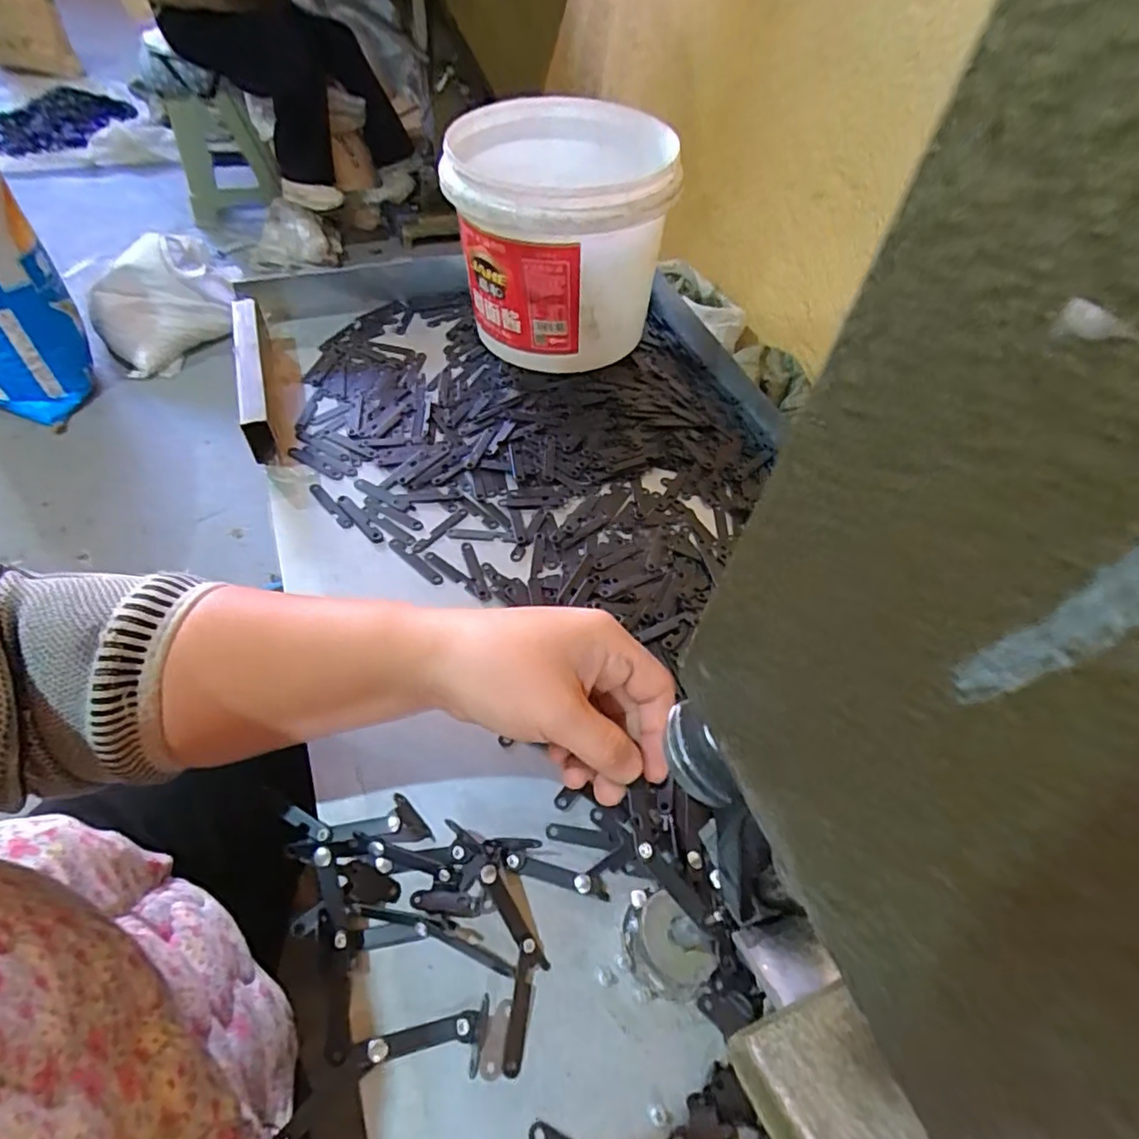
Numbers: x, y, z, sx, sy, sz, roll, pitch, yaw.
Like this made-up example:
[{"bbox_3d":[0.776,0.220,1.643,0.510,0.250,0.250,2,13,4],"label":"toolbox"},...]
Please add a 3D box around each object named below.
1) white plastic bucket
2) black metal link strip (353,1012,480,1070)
[{"bbox_3d":[-0.012,-0.287,0.539,0.179,0.157,0.185,-1,54,-6],"label":"white plastic bucket"},{"bbox_3d":[-0.067,0.206,0.267,0.052,0.004,0.010,-8,54,-9],"label":"black metal link strip"}]

